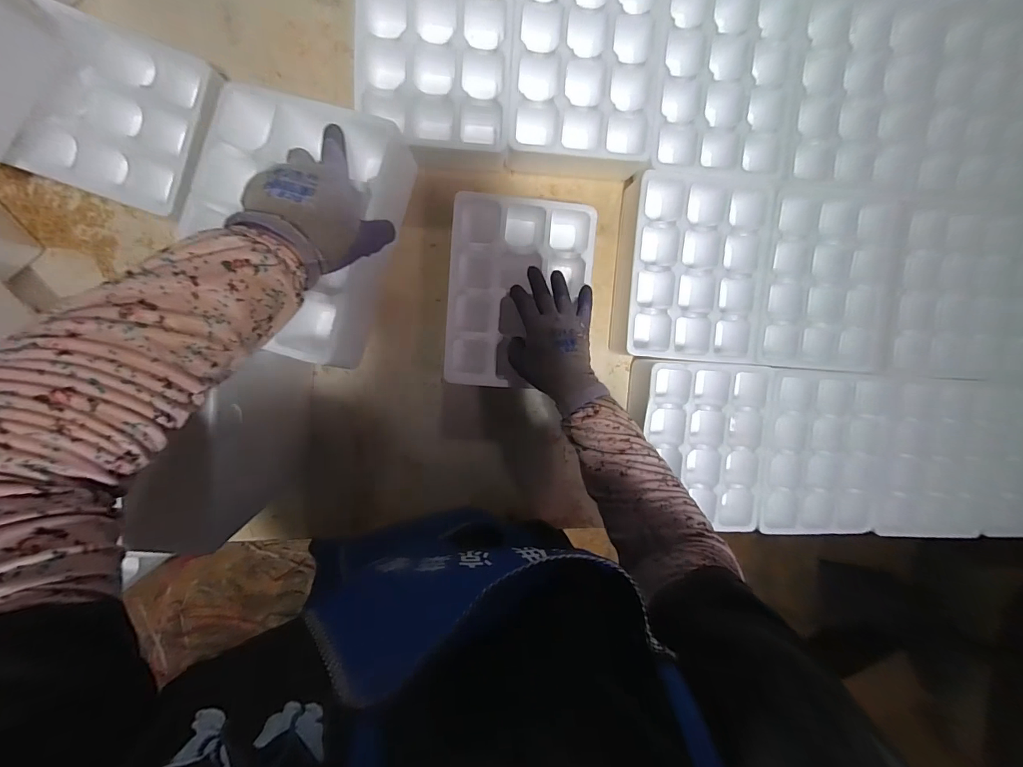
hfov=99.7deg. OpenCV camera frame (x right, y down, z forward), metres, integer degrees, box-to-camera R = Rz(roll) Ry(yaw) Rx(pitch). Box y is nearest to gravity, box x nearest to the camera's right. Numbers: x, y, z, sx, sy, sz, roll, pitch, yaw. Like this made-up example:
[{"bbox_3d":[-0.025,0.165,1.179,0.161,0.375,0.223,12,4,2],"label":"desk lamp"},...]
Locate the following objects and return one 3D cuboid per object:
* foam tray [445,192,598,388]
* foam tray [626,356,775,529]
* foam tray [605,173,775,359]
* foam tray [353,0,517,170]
[{"bbox_3d":[0.007,-0.121,0.598,0.184,0.080,0.246,3,93,-9],"label":"foam tray"},{"bbox_3d":[0.268,0.085,0.638,0.185,0.081,0.235,3,98,-6],"label":"foam tray"},{"bbox_3d":[0.247,-0.163,0.612,0.201,0.080,0.246,3,98,-6],"label":"foam tray"},{"bbox_3d":[-0.093,-0.413,0.528,0.186,0.039,0.262,2,97,-6],"label":"foam tray"}]

